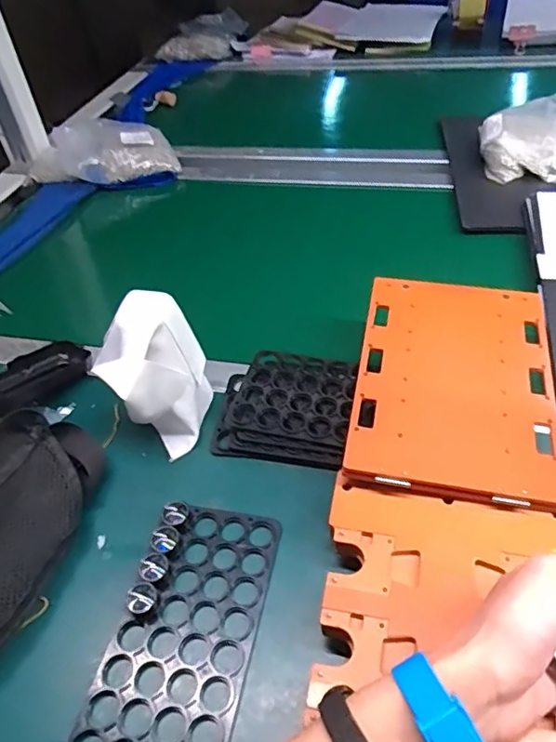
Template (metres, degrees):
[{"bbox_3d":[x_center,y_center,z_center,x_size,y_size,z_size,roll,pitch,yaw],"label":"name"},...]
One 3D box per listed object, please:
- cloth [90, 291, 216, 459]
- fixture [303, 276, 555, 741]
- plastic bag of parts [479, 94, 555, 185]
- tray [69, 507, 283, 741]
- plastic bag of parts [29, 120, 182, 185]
[{"bbox_3d":[-0.113,0.004,0.510,0.080,0.125,0.092,9,47,16],"label":"cloth"},{"bbox_3d":[0.128,0.100,0.424,0.162,0.061,0.460,4,46,11],"label":"fixture"},{"bbox_3d":[0.358,-0.343,0.830,0.125,0.054,0.163,13,48,19],"label":"plastic bag of parts"},{"bbox_3d":[-0.066,0.185,0.403,0.101,0.011,0.195,6,47,13],"label":"tray"},{"bbox_3d":[-0.305,-0.374,0.971,0.236,0.067,0.203,-16,46,-9],"label":"plastic bag of parts"}]

